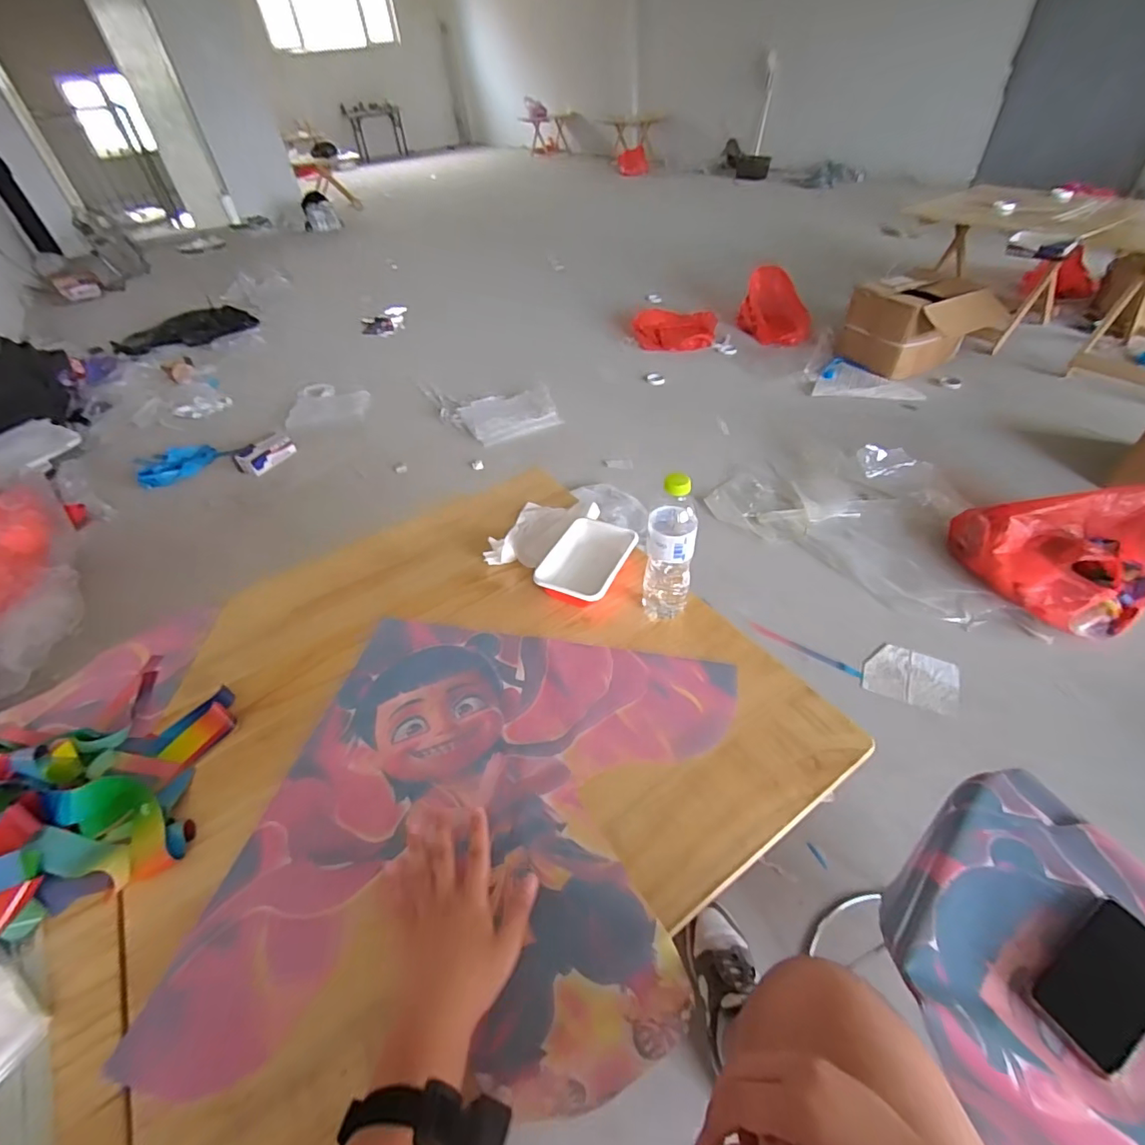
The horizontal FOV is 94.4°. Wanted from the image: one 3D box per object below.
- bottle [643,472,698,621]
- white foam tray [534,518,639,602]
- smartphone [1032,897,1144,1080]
[{"bbox_3d":[0.139,-0.034,0.761,0.065,0.242,0.074,4,45,9],"label":"bottle"},{"bbox_3d":[0.028,-0.020,0.886,0.131,0.049,0.172,18,49,22],"label":"white foam tray"},{"bbox_3d":[0.556,0.422,0.549,0.164,0.012,0.078,-28,49,-21],"label":"smartphone"}]

